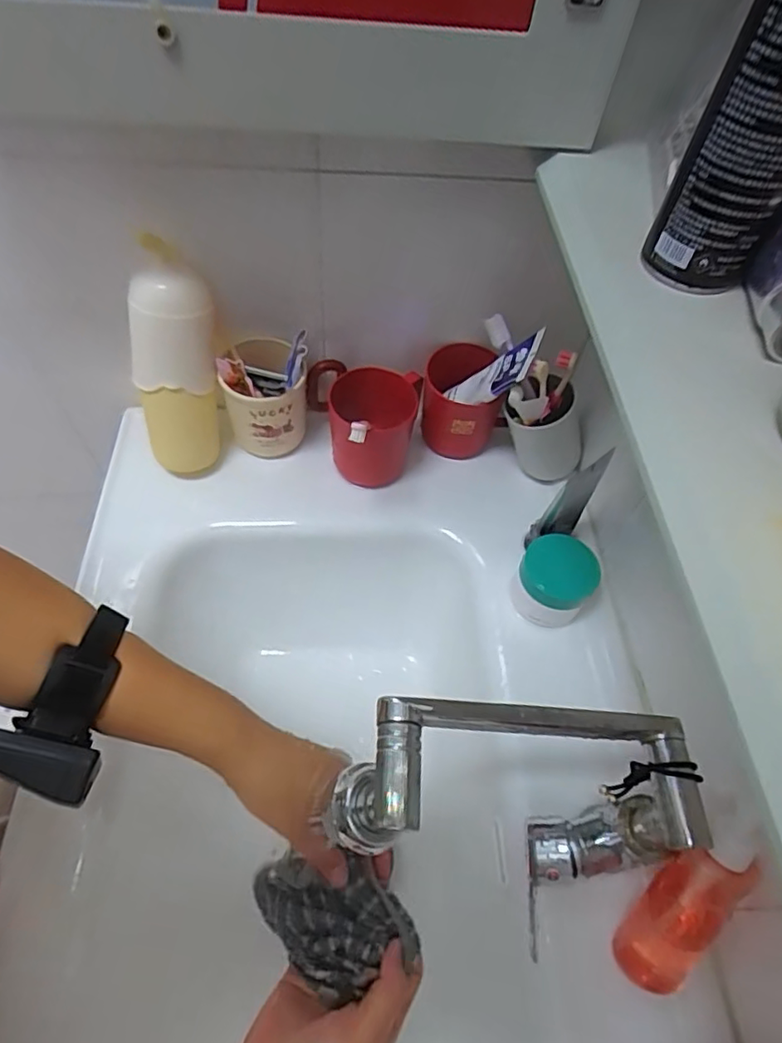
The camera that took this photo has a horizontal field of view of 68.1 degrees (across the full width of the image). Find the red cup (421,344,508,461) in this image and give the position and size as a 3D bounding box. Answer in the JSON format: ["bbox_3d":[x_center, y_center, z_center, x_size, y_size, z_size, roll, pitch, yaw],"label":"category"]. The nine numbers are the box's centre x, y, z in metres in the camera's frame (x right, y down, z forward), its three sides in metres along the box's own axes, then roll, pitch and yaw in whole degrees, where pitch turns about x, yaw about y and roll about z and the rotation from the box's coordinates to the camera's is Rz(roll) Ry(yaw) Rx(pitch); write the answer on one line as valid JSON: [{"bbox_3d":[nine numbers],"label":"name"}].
[{"bbox_3d":[0.077,-0.122,0.631,0.087,0.109,0.080,2,56,-3],"label":"red cup"}]

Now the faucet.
[{"bbox_3d":[0.081,0.184,0.370,0.210,0.142,0.096,2,56,-2],"label":"faucet"}]

